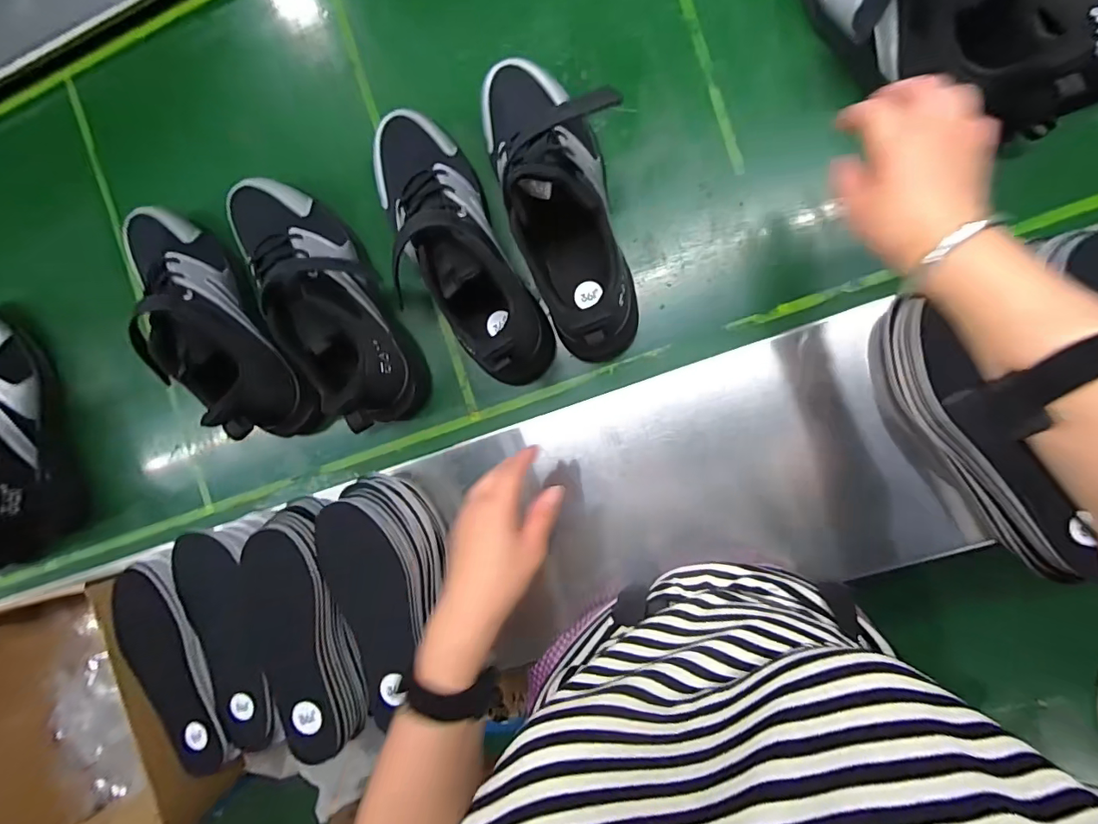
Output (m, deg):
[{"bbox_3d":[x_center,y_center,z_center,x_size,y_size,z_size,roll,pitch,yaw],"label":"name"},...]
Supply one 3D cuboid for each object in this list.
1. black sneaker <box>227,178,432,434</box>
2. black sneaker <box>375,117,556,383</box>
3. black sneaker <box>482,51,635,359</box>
[{"bbox_3d":[-0.226,-0.113,0.473,0.088,0.107,0.283,-32,89,9],"label":"black sneaker"},{"bbox_3d":[-0.091,-0.155,0.452,0.091,0.125,0.280,-27,90,9],"label":"black sneaker"},{"bbox_3d":[0.013,-0.192,0.427,0.098,0.141,0.278,-18,91,9],"label":"black sneaker"}]

